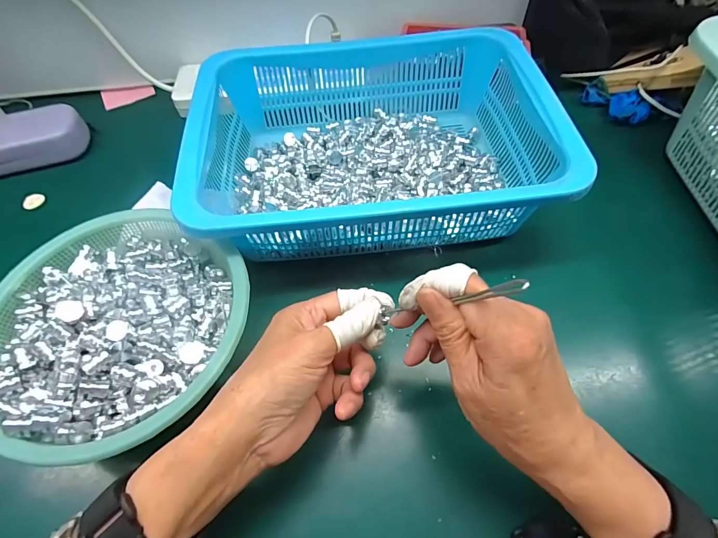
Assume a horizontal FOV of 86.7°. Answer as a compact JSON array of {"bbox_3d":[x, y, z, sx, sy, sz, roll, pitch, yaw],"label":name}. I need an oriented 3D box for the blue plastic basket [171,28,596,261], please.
[{"bbox_3d":[0.010,-0.122,0.366,0.305,0.082,0.239,-6,58,-1],"label":"blue plastic basket"}]

